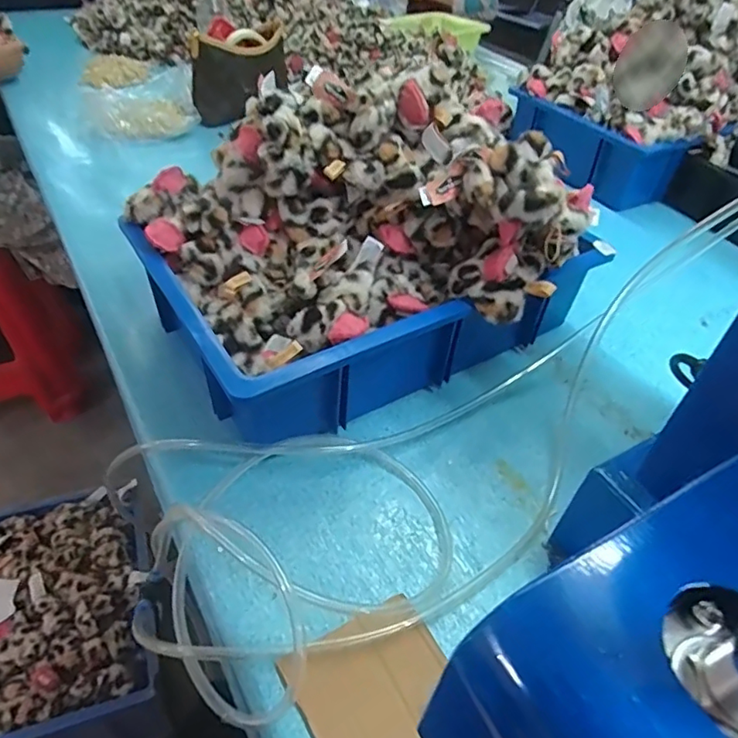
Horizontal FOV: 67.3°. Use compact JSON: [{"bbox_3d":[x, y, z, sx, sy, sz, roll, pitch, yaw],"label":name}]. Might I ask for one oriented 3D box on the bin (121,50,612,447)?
[{"bbox_3d":[0.004,-0.139,0.549,0.405,0.212,0.283,-19,48,-23],"label":"bin"}]

